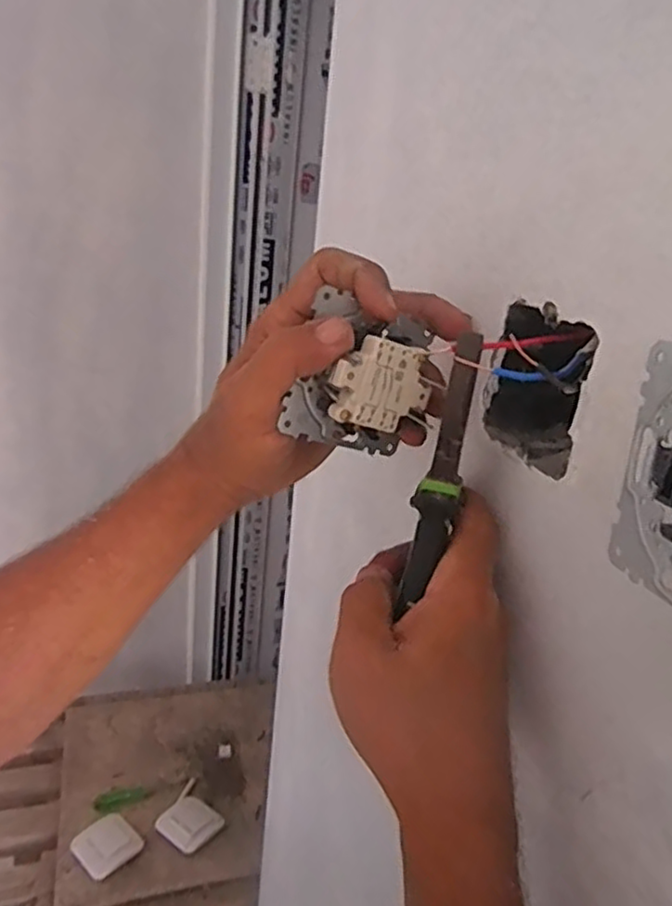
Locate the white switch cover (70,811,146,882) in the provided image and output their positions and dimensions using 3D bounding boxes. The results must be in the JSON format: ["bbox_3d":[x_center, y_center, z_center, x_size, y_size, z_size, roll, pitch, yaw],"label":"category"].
[{"bbox_3d":[-0.334,0.573,0.992,0.080,0.018,0.086,29,26,23],"label":"white switch cover"}]

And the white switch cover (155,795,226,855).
[{"bbox_3d":[-0.224,0.569,1.042,0.085,0.017,0.078,19,25,29],"label":"white switch cover"}]

